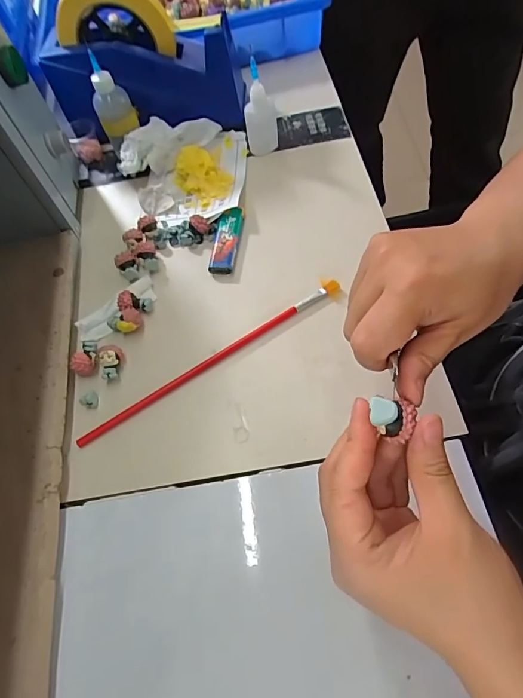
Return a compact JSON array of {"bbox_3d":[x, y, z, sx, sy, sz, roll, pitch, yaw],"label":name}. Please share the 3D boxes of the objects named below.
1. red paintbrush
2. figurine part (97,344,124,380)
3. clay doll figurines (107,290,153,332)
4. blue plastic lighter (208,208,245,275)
[{"bbox_3d":[-0.039,0.006,0.351,0.246,0.012,0.010,-32,63,-9],"label":"red paintbrush"},{"bbox_3d":[-0.124,0.012,0.357,0.018,0.017,0.024,-14,61,1],"label":"figurine part"},{"bbox_3d":[-0.119,-0.033,0.380,0.033,0.016,0.036,10,64,13],"label":"clay doll figurines"},{"bbox_3d":[-0.033,-0.104,0.408,0.024,0.012,0.074,4,63,10],"label":"blue plastic lighter"}]

